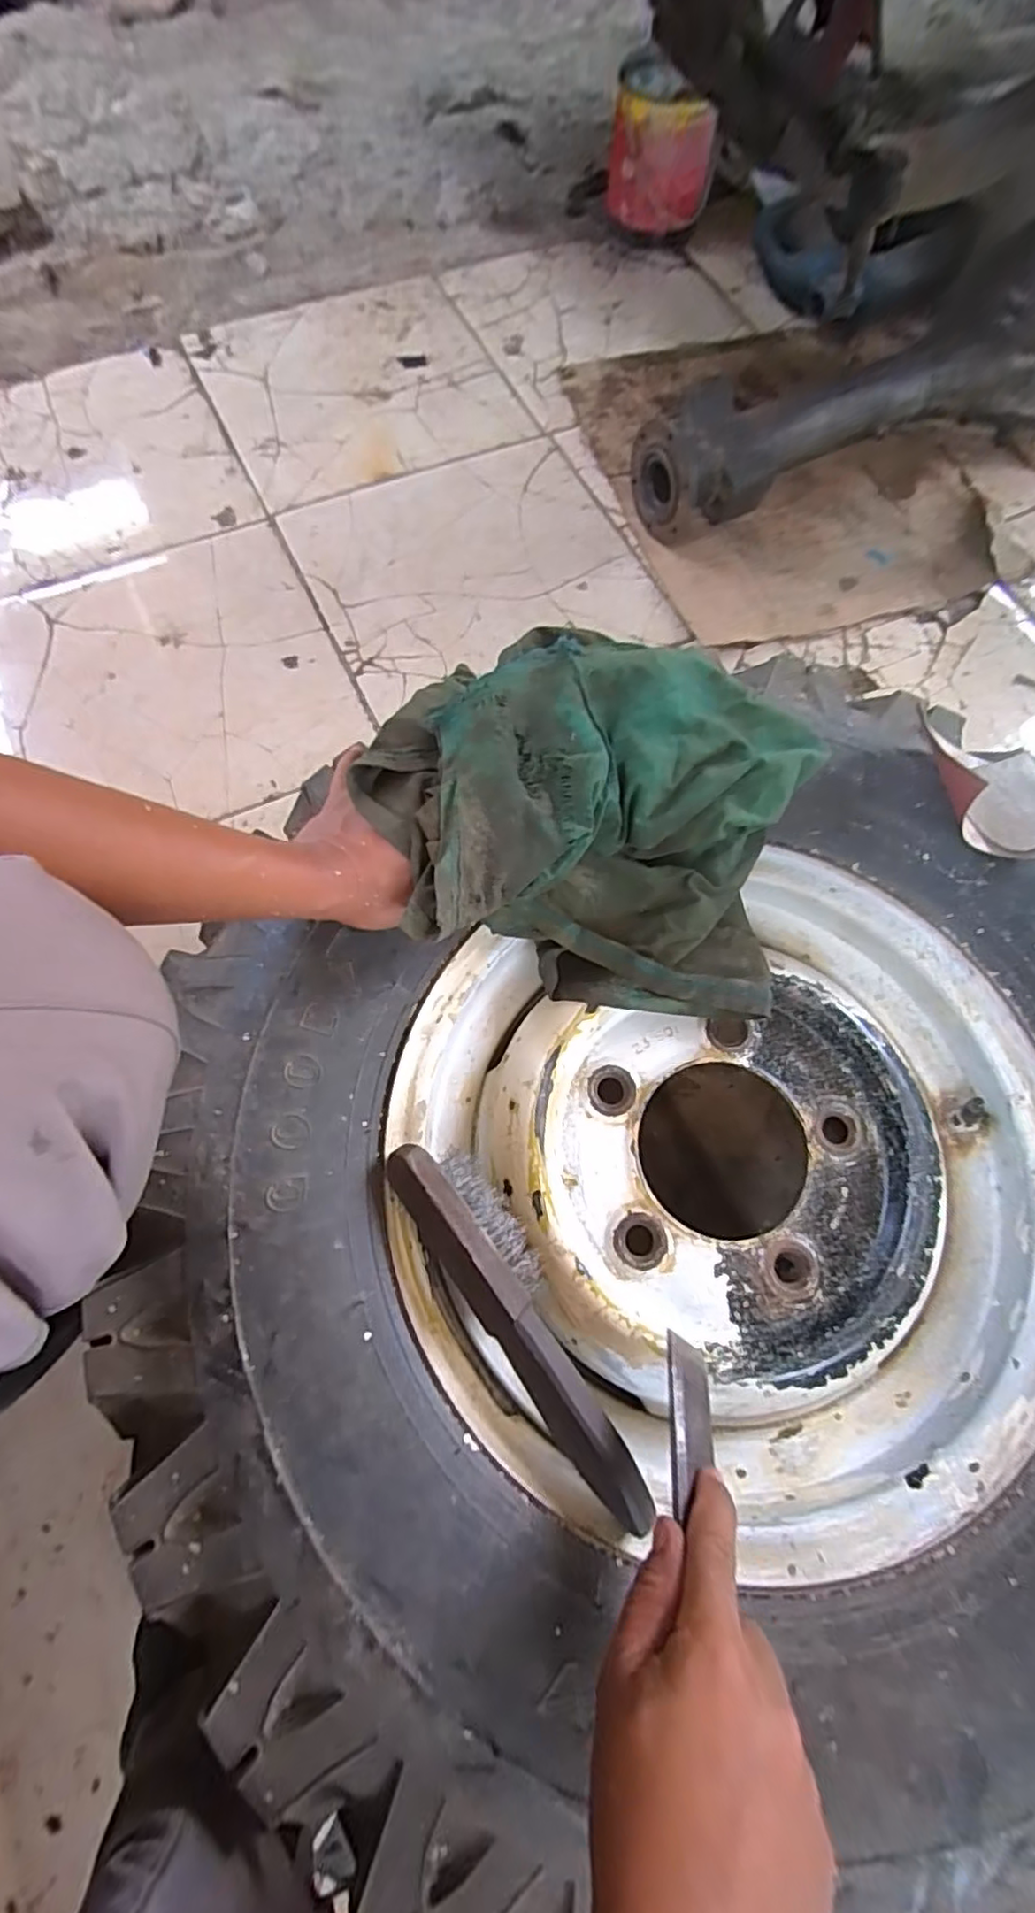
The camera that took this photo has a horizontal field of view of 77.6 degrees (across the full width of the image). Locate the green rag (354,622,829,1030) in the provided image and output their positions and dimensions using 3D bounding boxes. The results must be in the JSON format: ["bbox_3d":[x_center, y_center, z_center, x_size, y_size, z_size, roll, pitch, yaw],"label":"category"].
[{"bbox_3d":[0.044,-0.099,0.436,0.278,0.119,0.228,8,71,1],"label":"green rag"}]

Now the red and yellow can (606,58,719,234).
[{"bbox_3d":[0.217,-1.225,0.974,0.155,0.118,0.145,5,71,0],"label":"red and yellow can"}]

